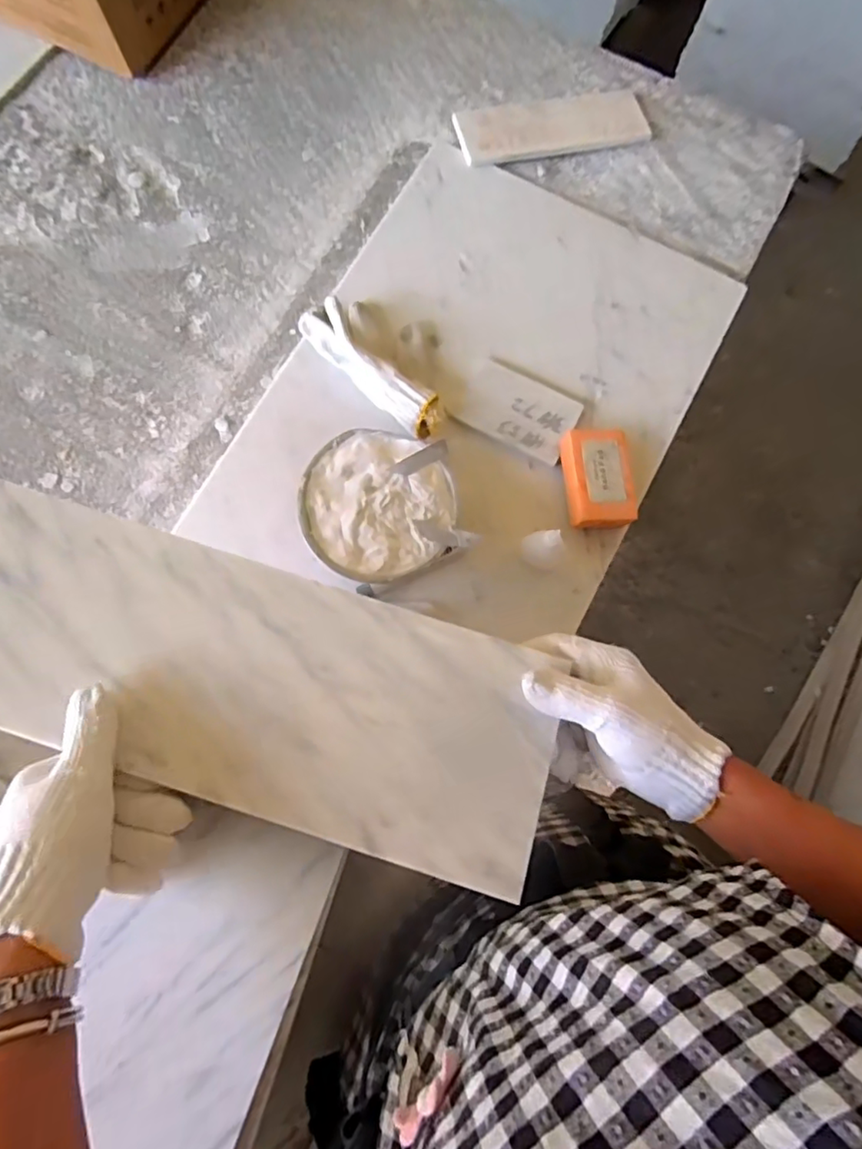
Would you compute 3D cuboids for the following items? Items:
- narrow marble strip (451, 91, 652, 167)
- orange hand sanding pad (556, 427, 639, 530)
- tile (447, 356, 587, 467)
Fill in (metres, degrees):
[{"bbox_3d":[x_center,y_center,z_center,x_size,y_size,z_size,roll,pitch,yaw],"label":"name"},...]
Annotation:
[{"bbox_3d":[0.143,-0.531,0.704,0.225,0.013,0.081,-13,77,-5],"label":"narrow marble strip"},{"bbox_3d":[0.166,-0.095,0.596,0.066,0.043,0.096,-3,77,-3],"label":"orange hand sanding pad"},{"bbox_3d":[0.090,-0.173,0.624,0.122,0.015,0.082,26,77,4],"label":"tile"}]

